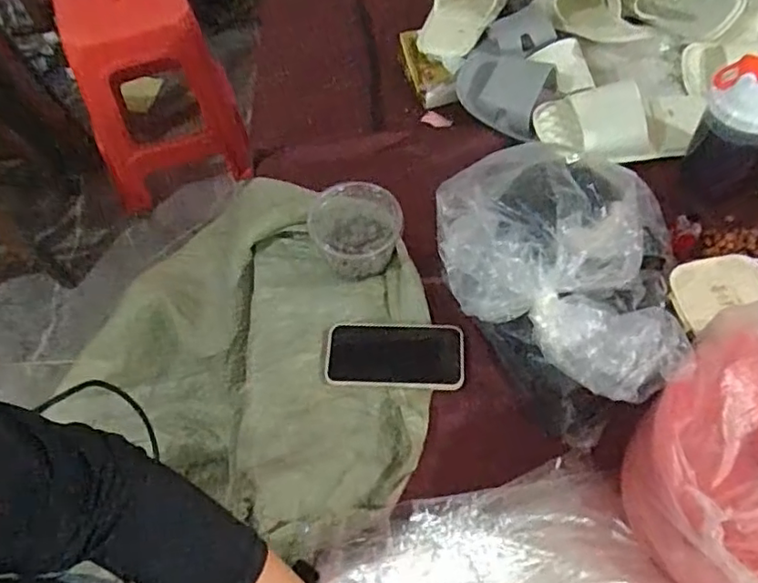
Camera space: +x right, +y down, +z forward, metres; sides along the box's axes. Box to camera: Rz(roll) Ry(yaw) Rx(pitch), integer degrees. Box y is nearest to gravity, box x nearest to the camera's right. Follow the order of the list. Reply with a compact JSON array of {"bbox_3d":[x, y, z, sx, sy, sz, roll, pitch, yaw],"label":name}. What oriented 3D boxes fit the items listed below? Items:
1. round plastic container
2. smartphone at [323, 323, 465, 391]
[{"bbox_3d":[-0.027,-0.082,0.794,0.107,0.067,0.117,-1,58,2],"label":"round plastic container"},{"bbox_3d":[0.018,0.075,0.732,0.163,0.014,0.082,2,58,4],"label":"smartphone"}]

